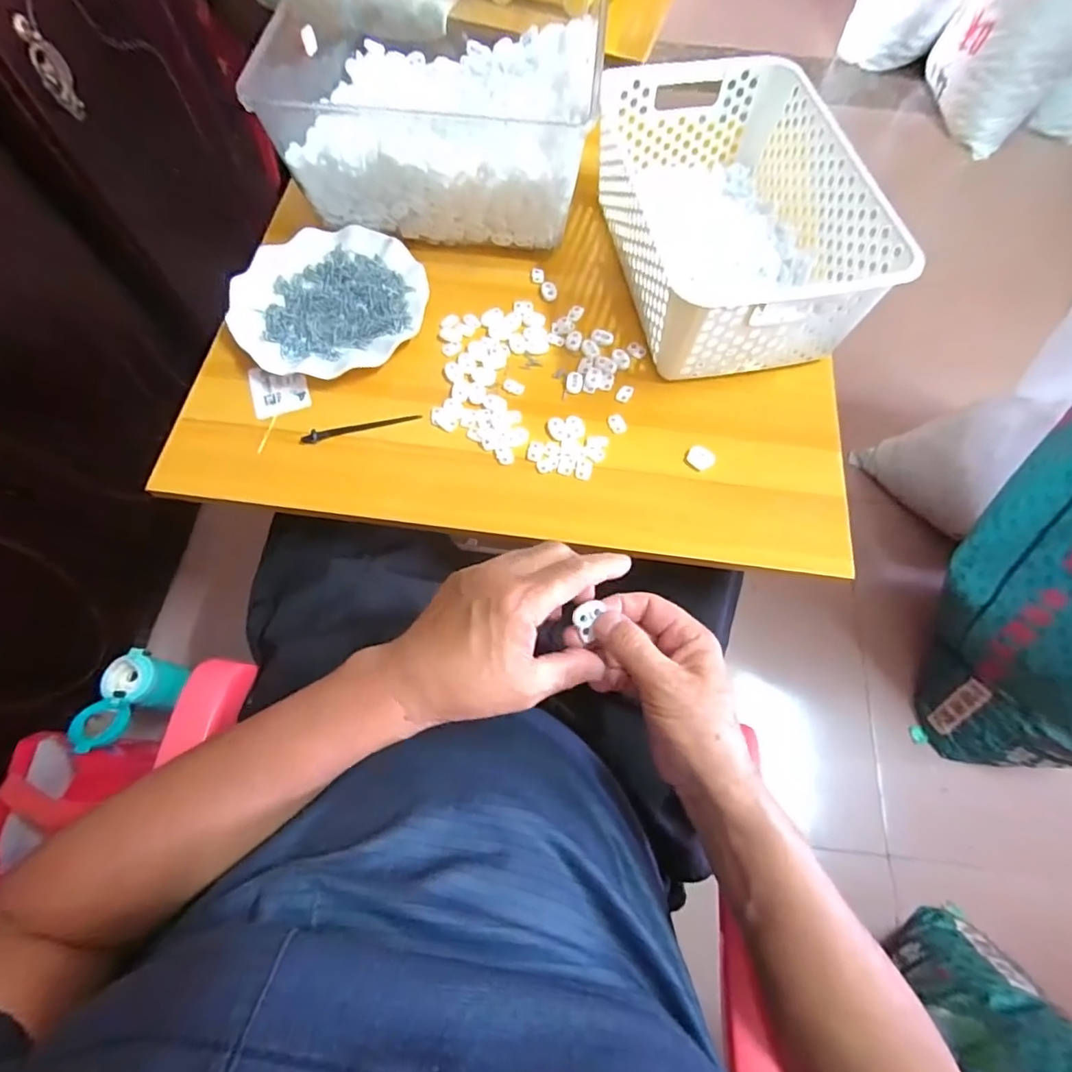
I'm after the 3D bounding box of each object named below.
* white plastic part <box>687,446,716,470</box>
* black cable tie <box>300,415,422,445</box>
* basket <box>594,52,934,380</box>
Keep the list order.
[{"bbox_3d":[0.146,-0.069,0.480,0.023,0.010,0.018,41,72,15],"label":"white plastic part"},{"bbox_3d":[-0.157,-0.097,0.487,0.106,0.008,0.008,-13,68,-7],"label":"black cable tie"},{"bbox_3d":[0.184,-0.307,0.519,0.191,0.099,0.301,-8,67,-5],"label":"basket"}]

